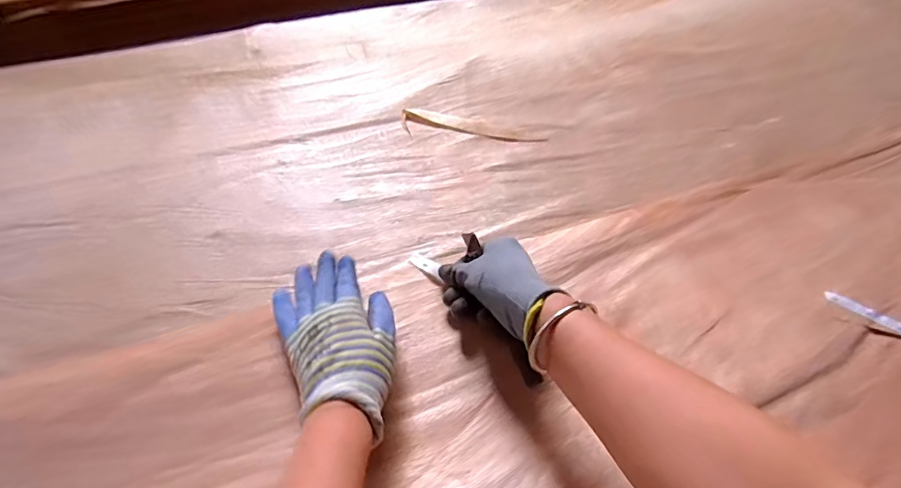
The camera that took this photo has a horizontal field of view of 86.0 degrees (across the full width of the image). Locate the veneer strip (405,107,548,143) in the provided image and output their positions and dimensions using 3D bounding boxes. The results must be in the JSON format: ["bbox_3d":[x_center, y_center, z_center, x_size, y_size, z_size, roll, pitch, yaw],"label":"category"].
[{"bbox_3d":[0.028,-0.147,0.613,0.181,0.009,0.035,9,56,1],"label":"veneer strip"}]

